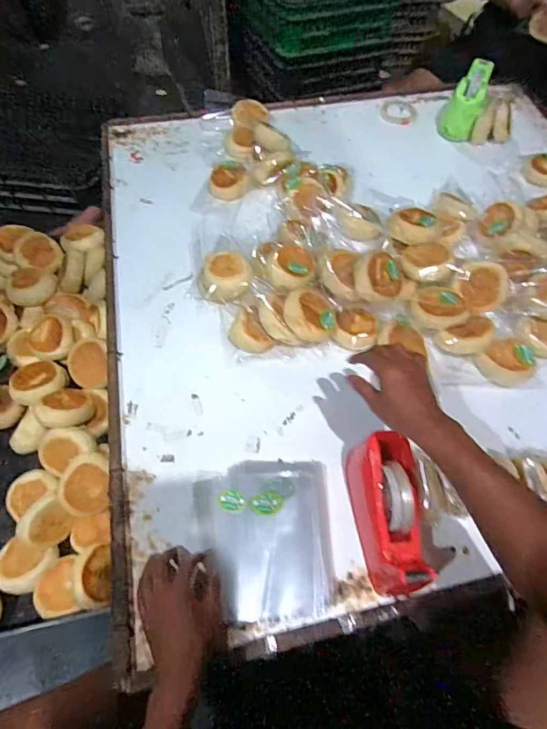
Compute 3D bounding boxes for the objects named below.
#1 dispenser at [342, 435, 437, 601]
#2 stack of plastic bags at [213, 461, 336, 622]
[{"bbox_3d":[0.157,0.200,0.554,0.075,0.099,0.197,-3,60,-5],"label":"dispenser"},{"bbox_3d":[-0.001,0.237,0.578,0.163,0.009,0.201,0,60,-3],"label":"stack of plastic bags"}]

